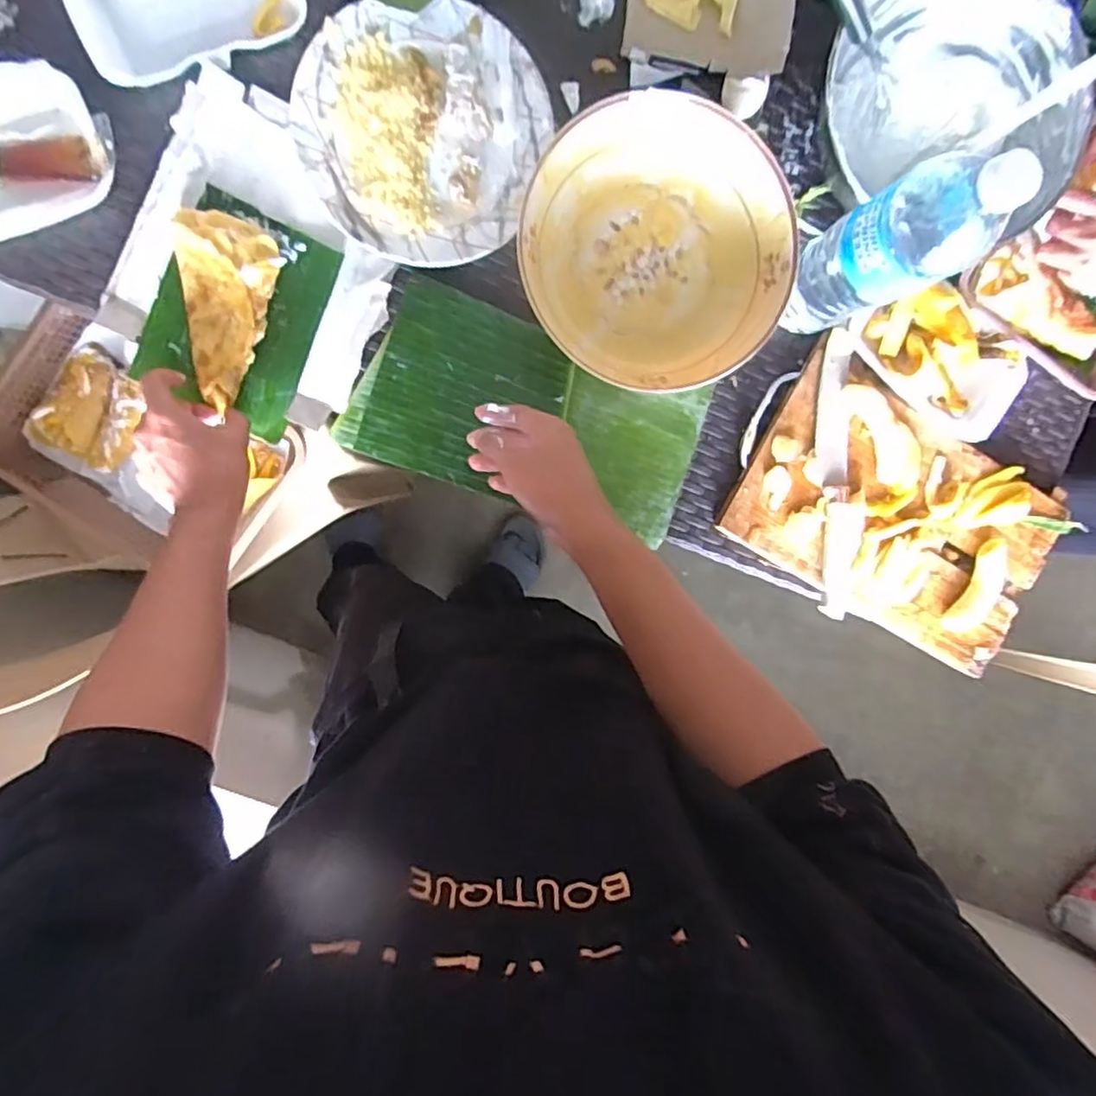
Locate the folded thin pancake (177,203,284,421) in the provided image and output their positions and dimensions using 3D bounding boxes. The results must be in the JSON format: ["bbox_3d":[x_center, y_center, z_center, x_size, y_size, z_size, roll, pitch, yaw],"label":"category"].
[{"bbox_3d":[-0.277,-0.204,0.543,0.078,0.025,0.160,5,98,-6],"label":"folded thin pancake"}]

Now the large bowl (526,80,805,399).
[{"bbox_3d":[0.095,-0.263,0.567,0.233,0.055,0.227,13,96,-7],"label":"large bowl"}]

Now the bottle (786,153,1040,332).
[{"bbox_3d":[0.263,-0.238,0.511,0.074,0.255,0.075,-1,98,-5],"label":"bottle"}]

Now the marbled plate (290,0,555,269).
[{"bbox_3d":[-0.113,-0.366,0.556,0.206,0.025,0.211,20,95,-8],"label":"marbled plate"}]

